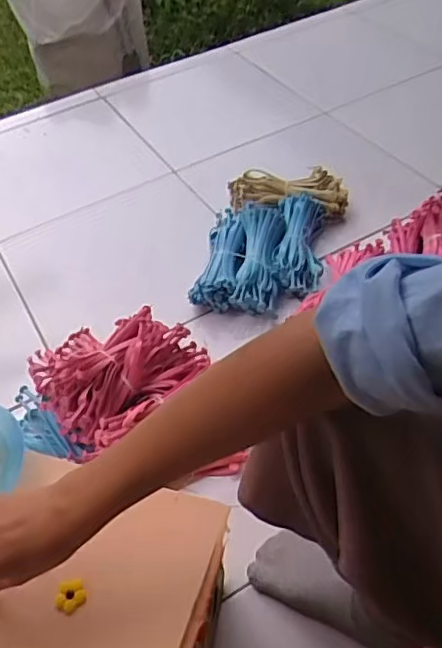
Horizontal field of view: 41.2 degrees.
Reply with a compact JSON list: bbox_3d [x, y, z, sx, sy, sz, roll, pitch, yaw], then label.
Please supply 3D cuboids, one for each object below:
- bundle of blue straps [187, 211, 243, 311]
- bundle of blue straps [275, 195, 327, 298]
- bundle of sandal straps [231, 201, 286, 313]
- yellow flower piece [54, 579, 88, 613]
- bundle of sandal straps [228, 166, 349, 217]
[{"bbox_3d":[0.001,-0.119,1.014,0.073,0.047,0.210,5,50,10],"label":"bundle of blue straps"},{"bbox_3d":[0.138,-0.142,1.020,0.081,0.059,0.202,5,50,10],"label":"bundle of blue straps"},{"bbox_3d":[0.063,-0.114,0.991,0.075,0.036,0.204,3,64,9],"label":"bundle of sandal straps"},{"bbox_3d":[-0.120,0.216,0.467,0.023,0.008,0.022,-3,49,3],"label":"yellow flower piece"},{"bbox_3d":[0.123,-0.252,1.113,0.230,0.056,0.074,8,51,13],"label":"bundle of sandal straps"}]

